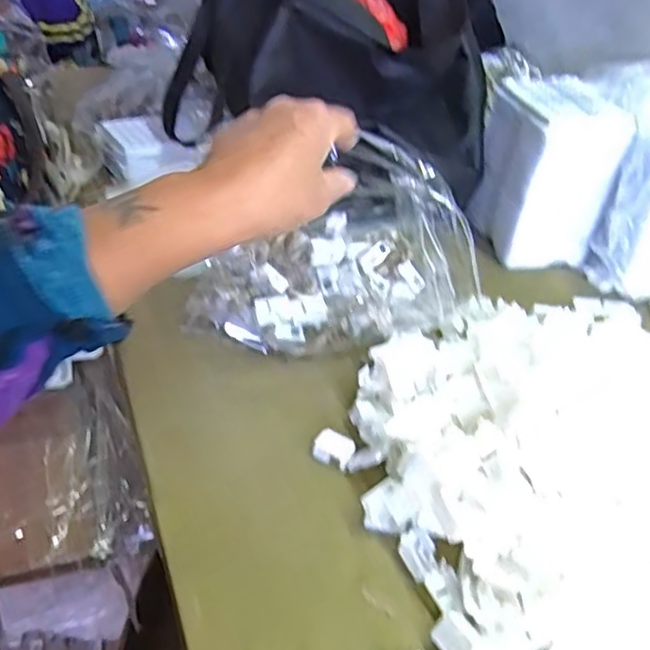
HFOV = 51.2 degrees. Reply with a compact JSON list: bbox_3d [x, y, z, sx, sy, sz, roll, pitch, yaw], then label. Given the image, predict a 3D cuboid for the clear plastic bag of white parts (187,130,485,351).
[{"bbox_3d":[0.000,-0.058,0.548,0.215,0.124,0.133,-9,37,-17],"label":"clear plastic bag of white parts"}]

